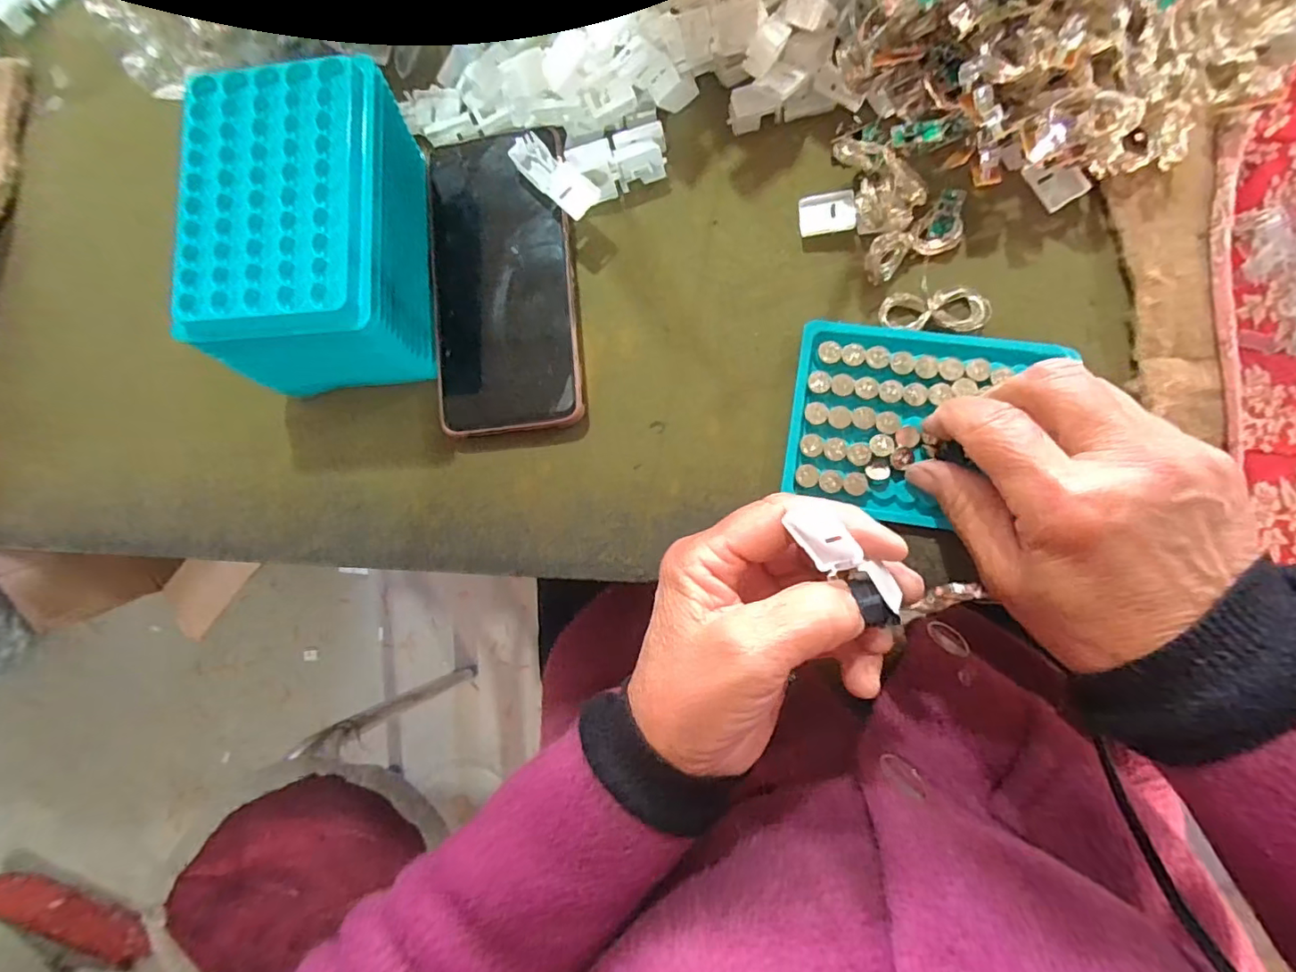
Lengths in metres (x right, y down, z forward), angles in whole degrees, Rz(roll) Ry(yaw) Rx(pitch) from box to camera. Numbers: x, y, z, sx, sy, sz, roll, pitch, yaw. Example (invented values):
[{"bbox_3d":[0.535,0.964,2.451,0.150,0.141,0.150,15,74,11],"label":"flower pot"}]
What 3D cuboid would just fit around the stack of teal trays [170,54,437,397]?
[{"bbox_3d":[-0.162,-0.120,0.279,0.088,0.076,0.140,-2,83,8],"label":"stack of teal trays"}]

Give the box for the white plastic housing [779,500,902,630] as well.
[{"bbox_3d":[0.075,0.030,0.208,0.016,0.011,0.052,-43,81,4],"label":"white plastic housing"}]

